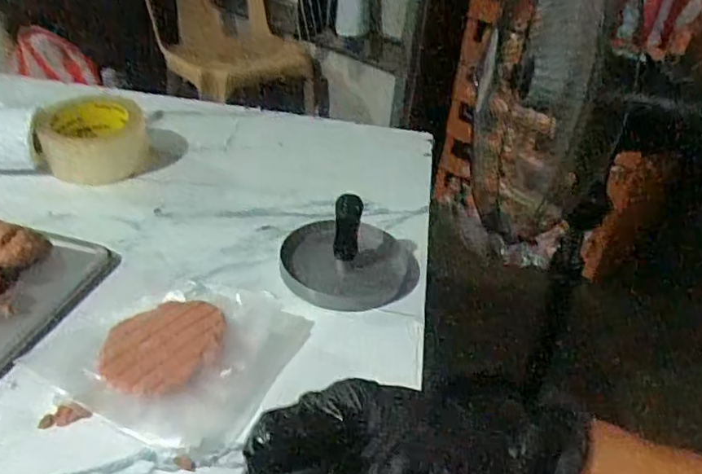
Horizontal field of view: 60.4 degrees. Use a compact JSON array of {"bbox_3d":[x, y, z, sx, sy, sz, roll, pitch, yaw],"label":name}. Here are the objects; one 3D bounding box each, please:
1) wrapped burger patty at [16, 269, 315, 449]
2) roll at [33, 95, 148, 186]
[{"bbox_3d":[-0.127,0.071,0.429,0.159,0.023,0.155,17,37,14],"label":"wrapped burger patty"},{"bbox_3d":[-0.265,-0.107,0.629,0.095,0.051,0.091,4,36,-5],"label":"roll"}]

